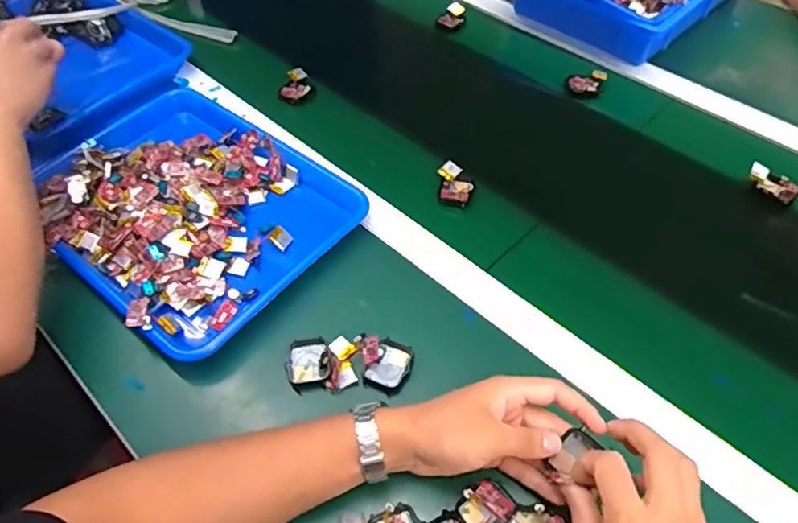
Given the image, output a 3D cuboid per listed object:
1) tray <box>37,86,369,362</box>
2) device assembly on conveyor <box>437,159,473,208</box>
[{"bbox_3d":[-0.221,-0.067,0.581,0.320,0.041,0.243,34,60,24],"label":"tray"},{"bbox_3d":[0.064,-0.088,0.629,0.037,0.017,0.057,-4,52,-2],"label":"device assembly on conveyor"}]

